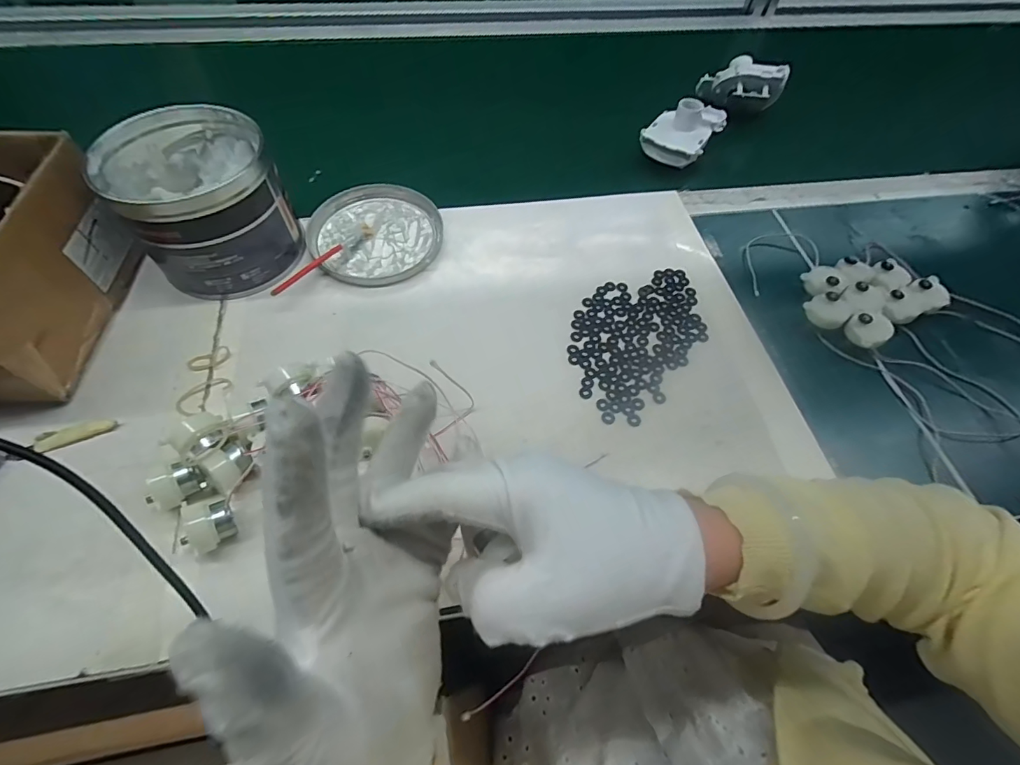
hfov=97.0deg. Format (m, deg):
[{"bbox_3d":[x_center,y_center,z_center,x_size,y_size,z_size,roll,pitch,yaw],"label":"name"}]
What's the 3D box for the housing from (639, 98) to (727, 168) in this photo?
[{"bbox_3d":[0.205,-0.297,0.534,0.070,0.054,0.097,32,63,15],"label":"housing"}]

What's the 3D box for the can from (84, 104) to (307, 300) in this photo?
[{"bbox_3d":[-0.266,-0.160,0.398,0.125,0.108,0.135,1,59,-2],"label":"can"}]

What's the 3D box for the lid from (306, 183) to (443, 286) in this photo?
[{"bbox_3d":[-0.136,-0.153,0.460,0.125,0.015,0.131,1,59,-2],"label":"lid"}]

